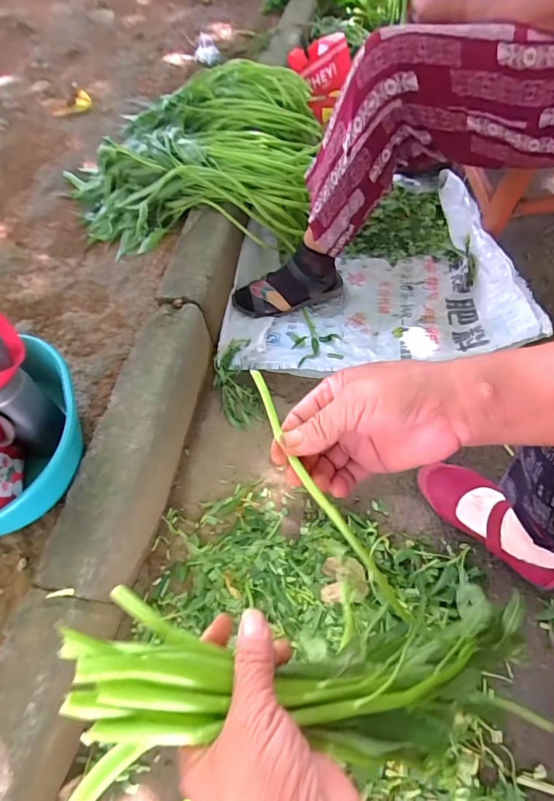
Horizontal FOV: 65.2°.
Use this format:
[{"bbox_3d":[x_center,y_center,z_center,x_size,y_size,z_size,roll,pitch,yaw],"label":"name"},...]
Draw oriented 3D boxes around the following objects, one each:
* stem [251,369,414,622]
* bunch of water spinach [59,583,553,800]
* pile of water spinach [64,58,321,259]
[{"bbox_3d":[0.026,0.055,0.280,0.013,0.010,0.183,-26,69,-17],"label":"stem"},{"bbox_3d":[0.052,0.184,0.294,0.367,0.047,0.095,15,55,-27],"label":"bunch of water spinach"},{"bbox_3d":[-0.192,-0.571,1.003,0.551,0.182,0.505,-7,58,2],"label":"pile of water spinach"}]

